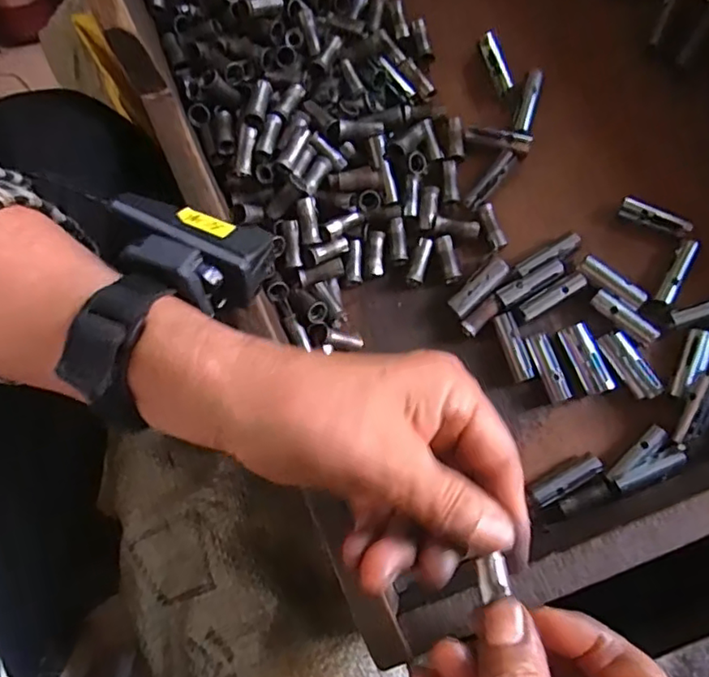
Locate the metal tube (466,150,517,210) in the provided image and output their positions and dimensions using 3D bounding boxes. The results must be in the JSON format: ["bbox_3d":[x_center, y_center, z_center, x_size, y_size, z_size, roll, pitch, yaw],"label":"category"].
[{"bbox_3d":[0.077,-0.089,0.334,0.008,0.011,0.039,40,77,14],"label":"metal tube"}]

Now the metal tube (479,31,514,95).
[{"bbox_3d":[0.081,-0.158,0.344,0.007,0.011,0.034,-20,84,-4],"label":"metal tube"}]

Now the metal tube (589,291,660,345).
[{"bbox_3d":[0.139,-0.011,0.309,0.037,0.006,0.009,38,77,14],"label":"metal tube"}]

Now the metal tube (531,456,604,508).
[{"bbox_3d":[0.108,0.072,0.303,0.038,0.008,0.010,-27,72,-7],"label":"metal tube"}]

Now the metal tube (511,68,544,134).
[{"bbox_3d":[0.097,-0.131,0.336,0.010,0.013,0.040,15,72,8],"label":"metal tube"}]

